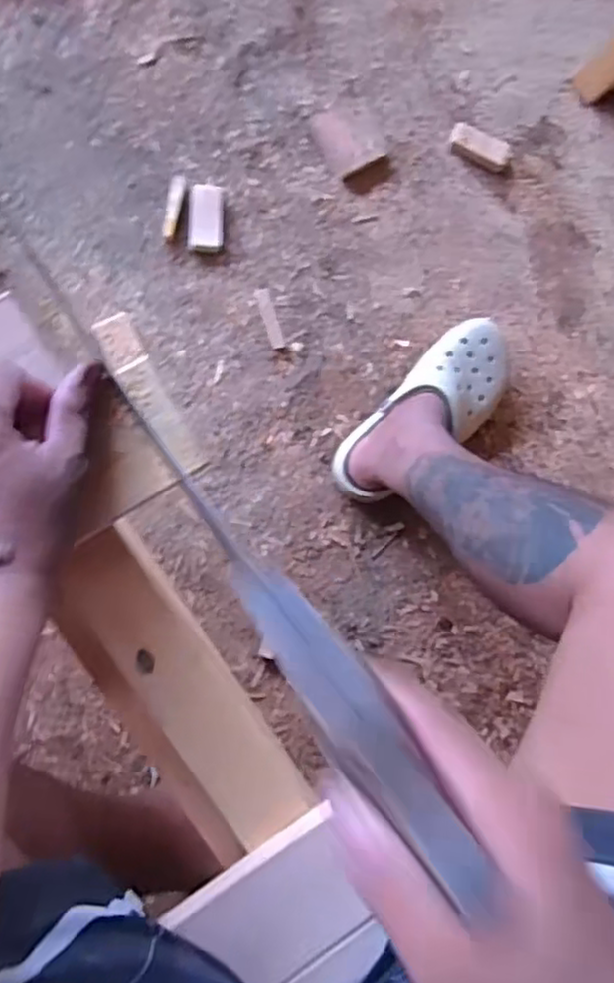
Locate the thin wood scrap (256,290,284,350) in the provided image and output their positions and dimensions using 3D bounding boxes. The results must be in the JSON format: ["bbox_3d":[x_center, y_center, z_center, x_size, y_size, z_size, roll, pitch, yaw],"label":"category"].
[{"bbox_3d":[-0.045,-0.214,0.866,0.017,0.012,0.075,-19,92,-9],"label":"thin wood scrap"}]

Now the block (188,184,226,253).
[{"bbox_3d":[-0.120,-0.328,0.845,0.042,0.020,0.076,3,88,-7],"label":"block"}]

